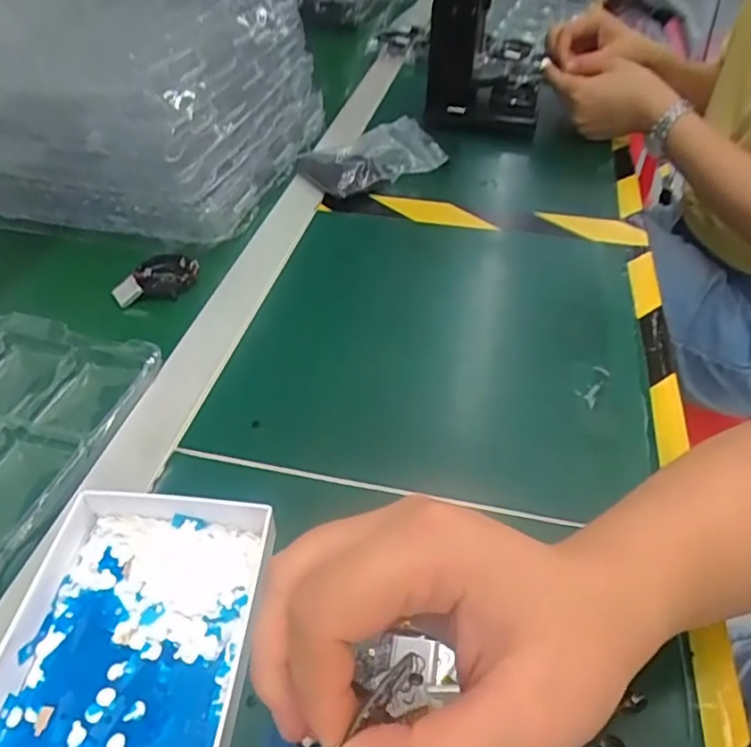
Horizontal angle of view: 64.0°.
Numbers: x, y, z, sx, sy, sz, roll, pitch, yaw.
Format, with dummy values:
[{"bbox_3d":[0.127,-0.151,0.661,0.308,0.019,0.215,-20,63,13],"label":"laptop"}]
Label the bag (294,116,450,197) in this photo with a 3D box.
[{"bbox_3d":[-0.007,-0.216,0.608,0.129,0.041,0.083,-22,48,-22],"label":"bag"}]

